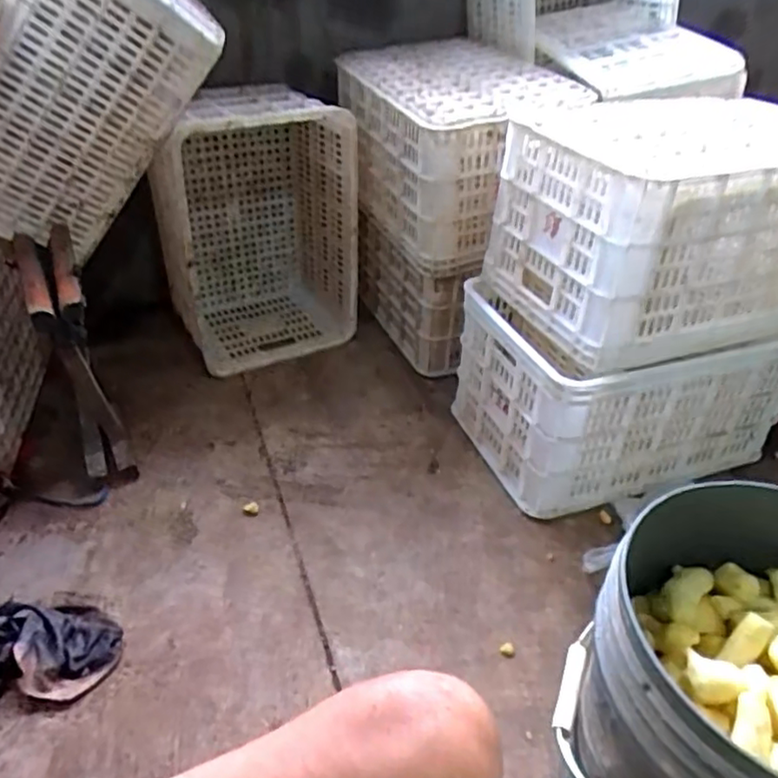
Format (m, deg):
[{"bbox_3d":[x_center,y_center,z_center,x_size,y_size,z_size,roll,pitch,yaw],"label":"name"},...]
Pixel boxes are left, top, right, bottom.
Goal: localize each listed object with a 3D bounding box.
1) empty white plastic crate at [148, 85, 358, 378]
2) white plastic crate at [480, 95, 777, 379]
[{"bbox_3d":[-0.278,-0.344,1.374,0.395,0.491,0.314,-11,39,-17],"label":"empty white plastic crate"},{"bbox_3d":[0.440,-0.255,1.033,0.448,0.292,0.323,-10,35,-21],"label":"white plastic crate"}]

